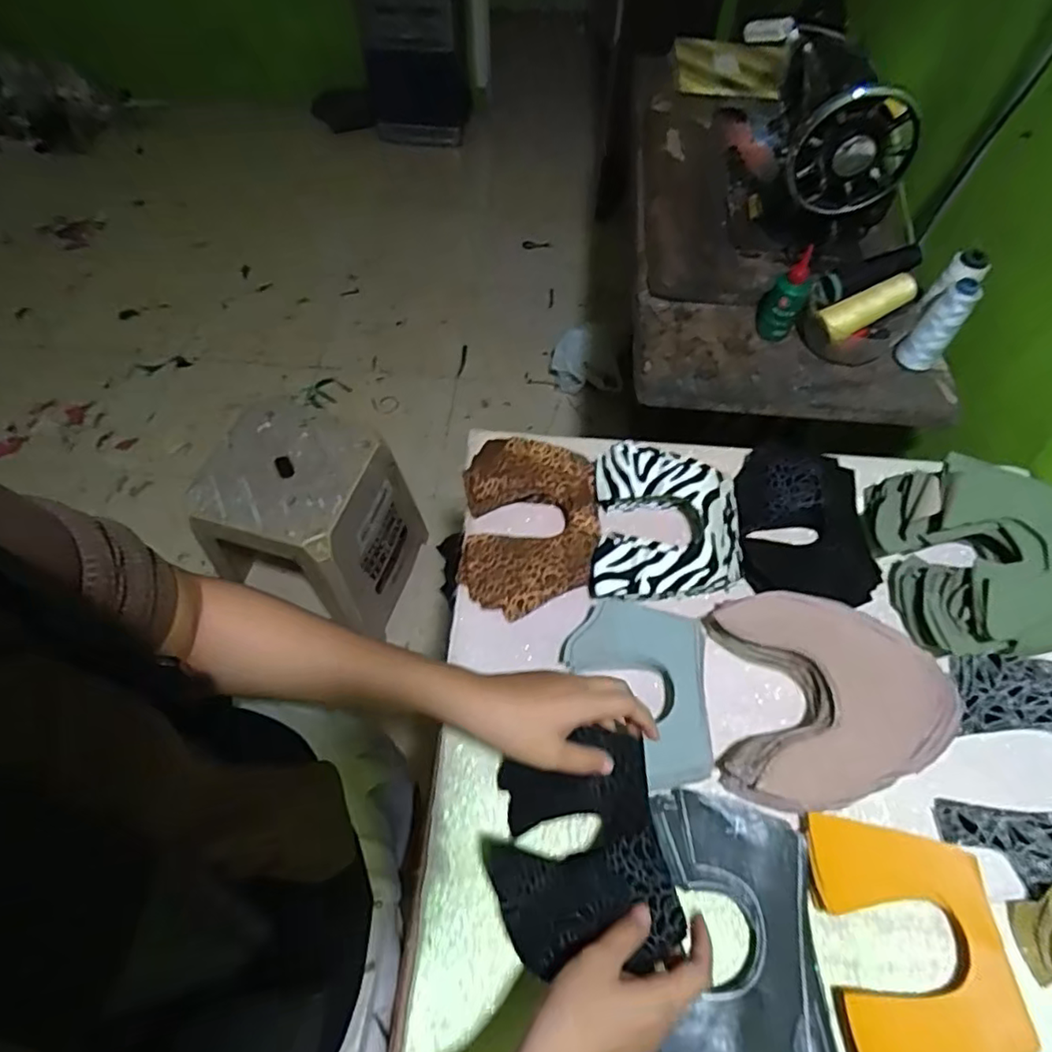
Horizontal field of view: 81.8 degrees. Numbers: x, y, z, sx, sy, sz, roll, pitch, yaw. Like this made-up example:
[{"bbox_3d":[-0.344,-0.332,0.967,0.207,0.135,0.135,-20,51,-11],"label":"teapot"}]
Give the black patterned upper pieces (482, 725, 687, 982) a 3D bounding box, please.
[{"bbox_3d":[0.034,0.237,0.443,0.118,0.072,0.140,-9,61,-6],"label":"black patterned upper pieces"}]

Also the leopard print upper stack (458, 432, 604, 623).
[{"bbox_3d":[0.004,-0.002,0.614,0.132,0.040,0.181,0,61,-1],"label":"leopard print upper stack"}]

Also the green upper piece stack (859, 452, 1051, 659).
[{"bbox_3d":[0.441,0.029,0.575,0.184,0.075,0.184,0,61,-1],"label":"green upper piece stack"}]

